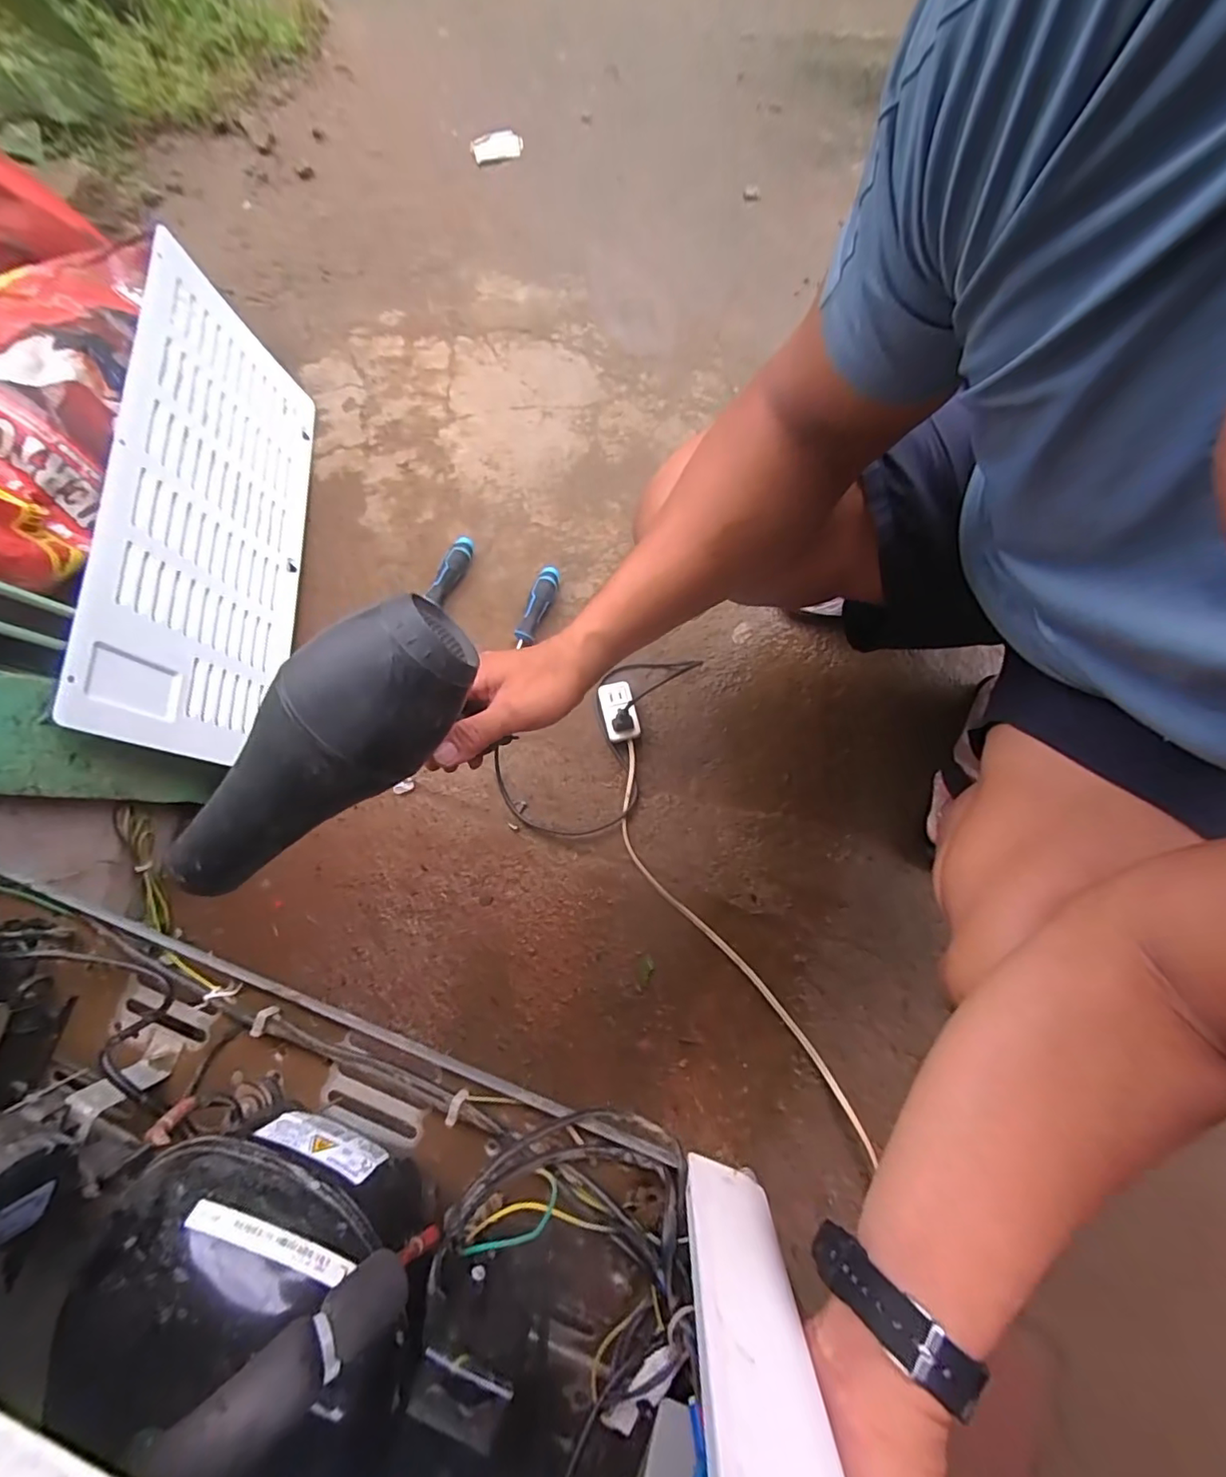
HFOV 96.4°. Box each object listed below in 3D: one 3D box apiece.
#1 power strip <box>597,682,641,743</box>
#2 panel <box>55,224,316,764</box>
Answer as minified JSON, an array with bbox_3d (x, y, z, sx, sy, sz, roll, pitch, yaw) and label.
[{"bbox_3d":[0.008,-0.036,0.744,0.044,0.026,0.077,-13,77,-2],"label":"power strip"},{"bbox_3d":[-0.488,-0.275,0.683,0.015,0.253,0.597,-5,76,9],"label":"panel"}]

